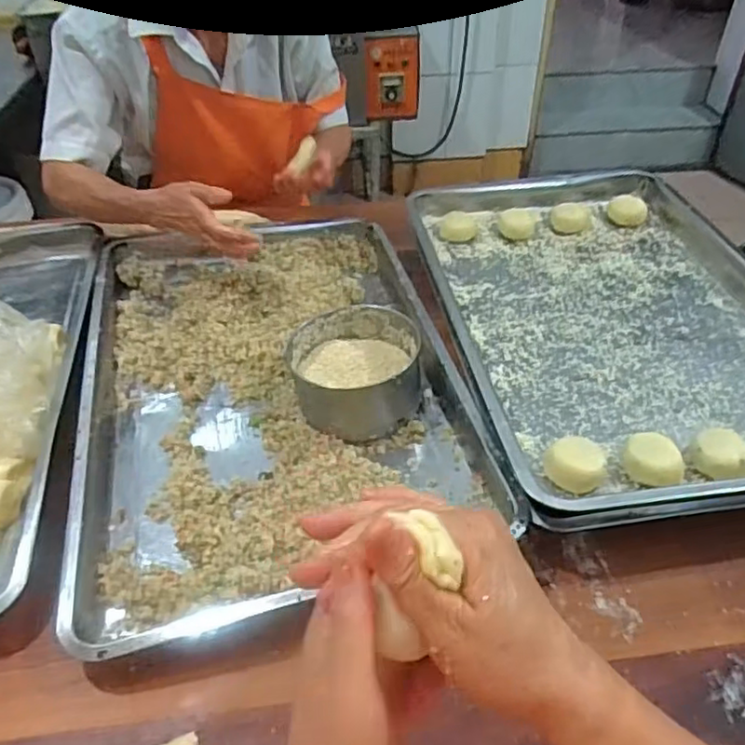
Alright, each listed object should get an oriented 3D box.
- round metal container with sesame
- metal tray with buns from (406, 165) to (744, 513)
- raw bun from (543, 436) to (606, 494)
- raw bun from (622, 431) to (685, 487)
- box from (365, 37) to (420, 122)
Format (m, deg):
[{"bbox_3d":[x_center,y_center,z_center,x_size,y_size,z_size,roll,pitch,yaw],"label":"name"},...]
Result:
[{"bbox_3d":[-0.017,-0.004,0.702,0.138,0.065,0.138,-1,42,1],"label":"round metal container with sesame"},{"bbox_3d":[0.284,-0.085,0.777,0.392,0.048,0.587,-5,42,-4],"label":"metal tray with buns"},{"bbox_3d":[0.186,0.086,0.594,0.051,0.035,0.046,13,44,15],"label":"raw bun"},{"bbox_3d":[0.261,0.085,0.596,0.052,0.032,0.053,24,48,26],"label":"raw bun"},{"bbox_3d":[0.053,-0.809,1.771,0.153,0.206,0.083,0,42,1],"label":"box"}]

